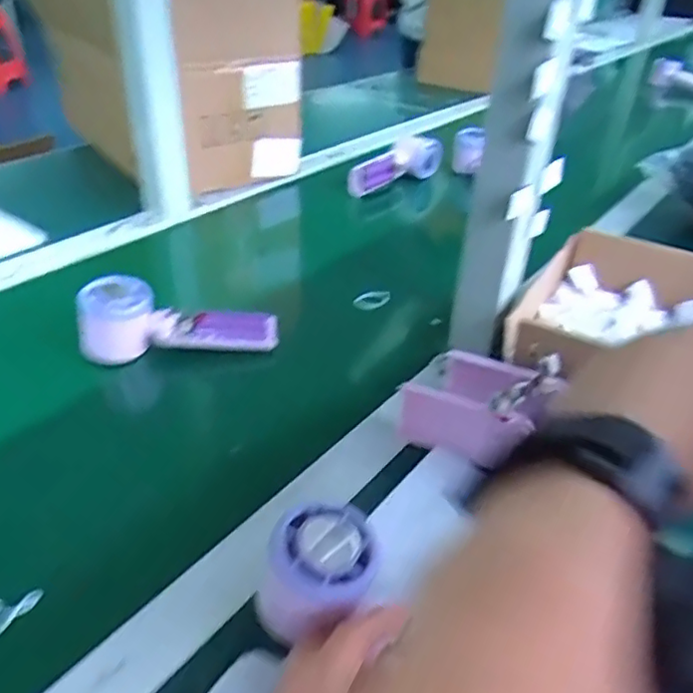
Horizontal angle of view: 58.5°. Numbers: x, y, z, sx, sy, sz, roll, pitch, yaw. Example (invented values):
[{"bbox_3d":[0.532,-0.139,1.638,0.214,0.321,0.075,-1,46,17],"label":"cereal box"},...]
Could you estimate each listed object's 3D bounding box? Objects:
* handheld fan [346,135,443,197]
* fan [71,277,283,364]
[{"bbox_3d":[0.074,-0.265,0.903,0.168,0.055,0.033,-31,50,-35],"label":"handheld fan"},{"bbox_3d":[-0.145,-0.021,0.548,0.164,0.071,0.051,-3,40,-8],"label":"fan"}]

